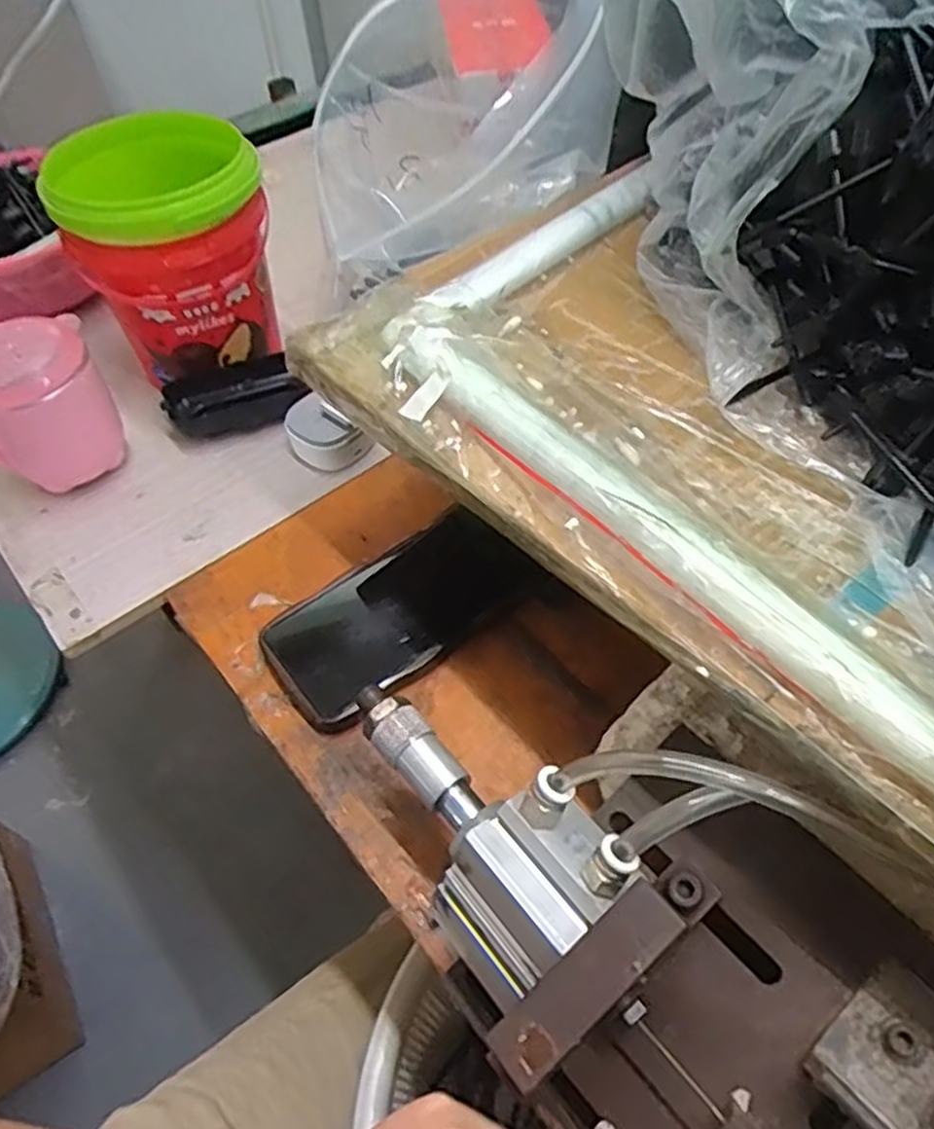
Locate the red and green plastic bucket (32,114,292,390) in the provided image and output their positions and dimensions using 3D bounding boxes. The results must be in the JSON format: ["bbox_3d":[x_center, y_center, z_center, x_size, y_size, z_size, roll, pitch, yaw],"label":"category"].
[{"bbox_3d":[-0.206,-0.226,0.540,0.128,0.129,0.147,-22,54,-13],"label":"red and green plastic bucket"}]

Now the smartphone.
[{"bbox_3d":[-0.041,0.025,0.434,0.146,0.016,0.083,-38,56,-14],"label":"smartphone"}]

